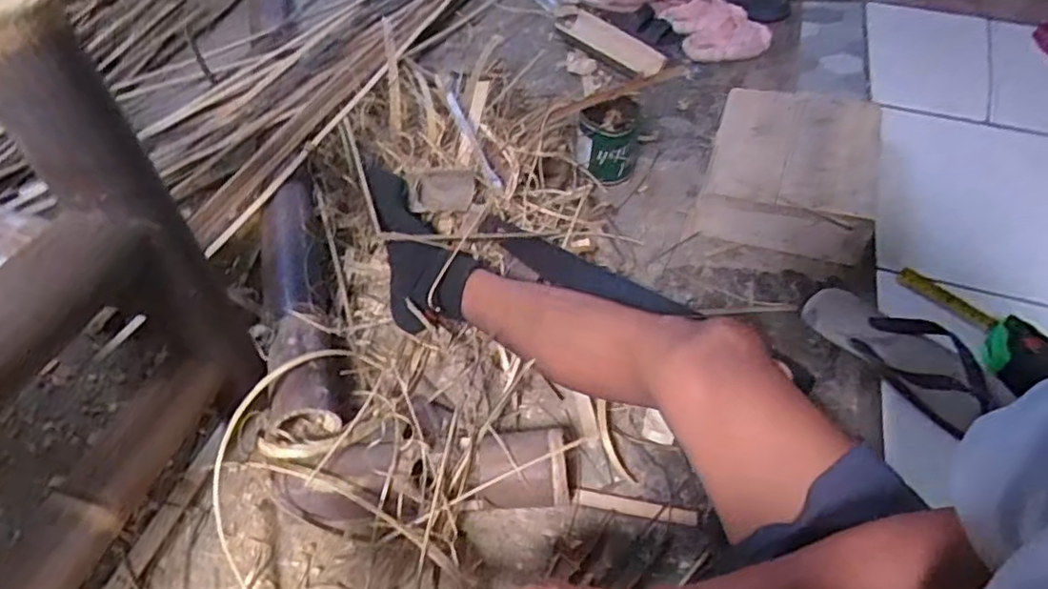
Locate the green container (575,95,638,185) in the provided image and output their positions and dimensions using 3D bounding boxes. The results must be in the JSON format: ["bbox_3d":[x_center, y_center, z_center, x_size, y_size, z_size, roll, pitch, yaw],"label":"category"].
[{"bbox_3d":[0.135,-0.254,1.025,0.095,0.112,0.123,8,51,5],"label":"green container"}]

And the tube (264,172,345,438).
[{"bbox_3d":[-0.294,0.000,0.812,0.074,0.075,0.400,-12,52,-11],"label":"tube"}]

